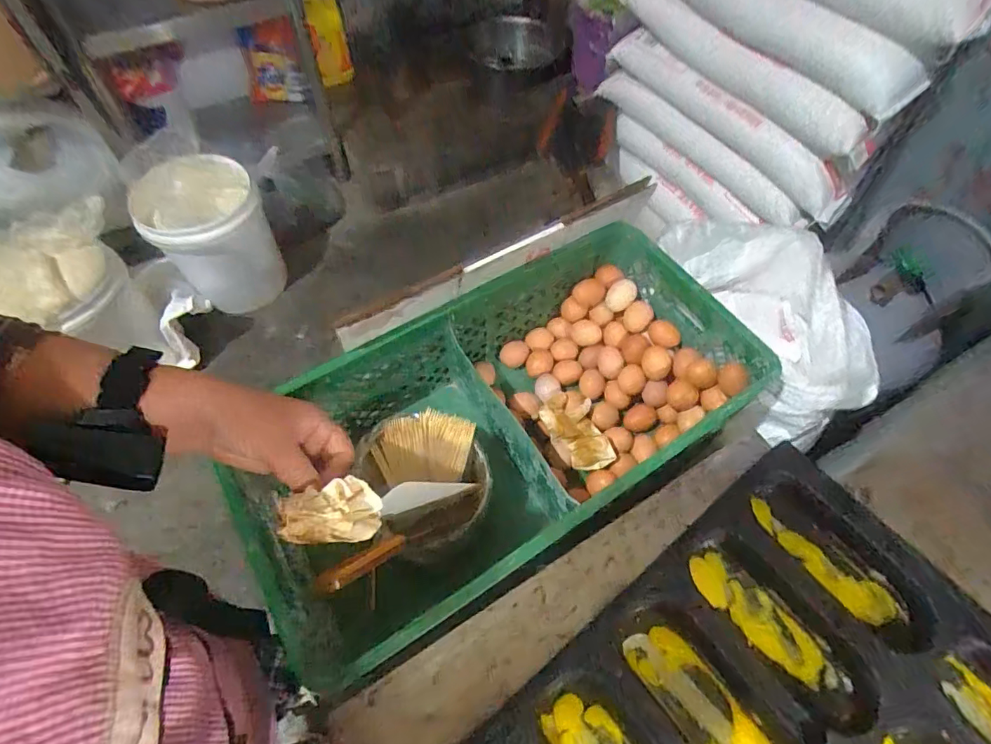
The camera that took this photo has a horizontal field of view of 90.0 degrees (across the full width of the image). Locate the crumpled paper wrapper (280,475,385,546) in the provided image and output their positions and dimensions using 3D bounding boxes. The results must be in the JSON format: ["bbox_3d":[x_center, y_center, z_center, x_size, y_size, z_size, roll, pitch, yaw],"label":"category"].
[{"bbox_3d":[-0.119,0.100,0.356,0.067,0.041,0.037,-3,59,-3],"label":"crumpled paper wrapper"}]

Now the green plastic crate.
[{"bbox_3d":[0.019,0.072,0.673,0.651,0.177,0.324,-30,64,-17],"label":"green plastic crate"}]

